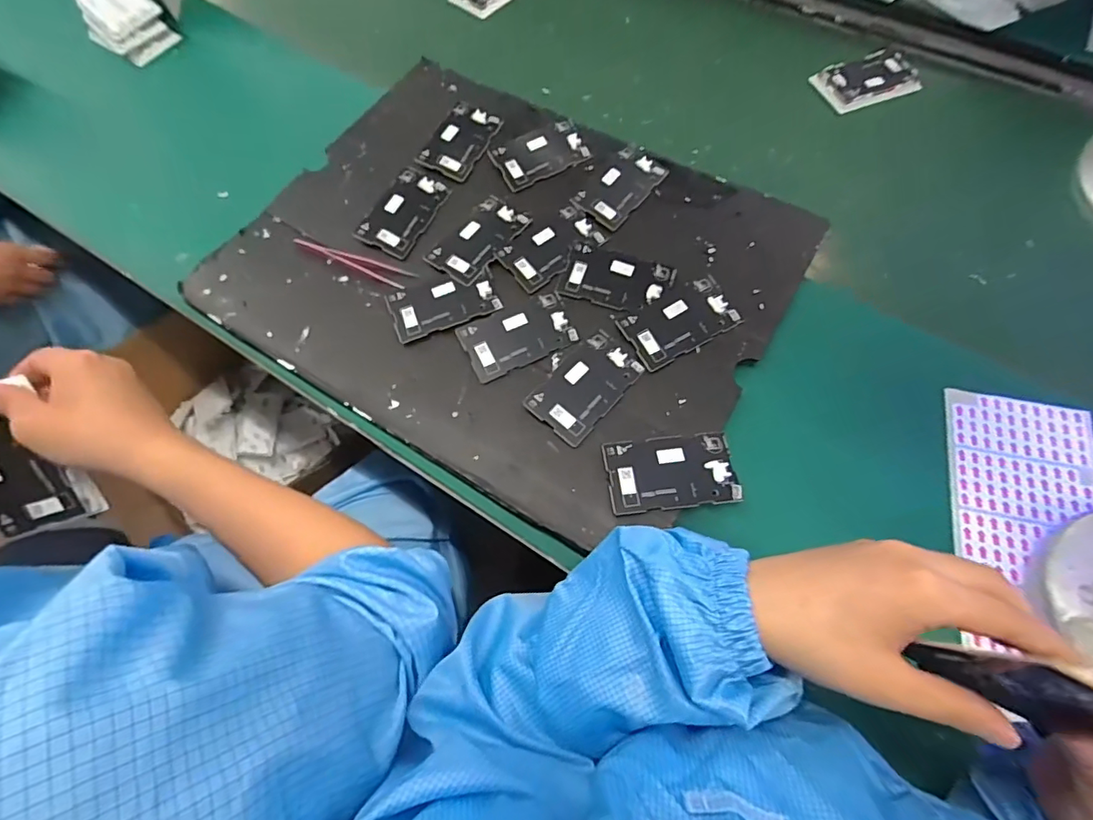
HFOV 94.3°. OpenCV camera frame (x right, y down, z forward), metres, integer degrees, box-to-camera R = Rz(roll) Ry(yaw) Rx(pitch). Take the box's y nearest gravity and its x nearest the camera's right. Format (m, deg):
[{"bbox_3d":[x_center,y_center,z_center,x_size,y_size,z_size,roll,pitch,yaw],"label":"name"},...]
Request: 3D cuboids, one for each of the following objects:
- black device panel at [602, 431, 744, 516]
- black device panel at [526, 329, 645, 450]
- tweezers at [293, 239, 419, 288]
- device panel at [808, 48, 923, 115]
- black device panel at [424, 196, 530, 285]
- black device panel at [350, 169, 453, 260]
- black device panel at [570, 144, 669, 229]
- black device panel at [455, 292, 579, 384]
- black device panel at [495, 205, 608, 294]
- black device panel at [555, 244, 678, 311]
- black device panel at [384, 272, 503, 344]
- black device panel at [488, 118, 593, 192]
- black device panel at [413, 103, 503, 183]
[{"bbox_3d":[0.097,0.049,0.395,0.097,0.009,0.056,-8,67,0],"label":"black device panel"},{"bbox_3d":[0.033,-0.020,0.429,0.056,0.007,0.094,37,74,17],"label":"black device panel"},{"bbox_3d":[-0.188,-0.144,0.493,0.133,0.004,0.020,21,70,12],"label":"tweezers"},{"bbox_3d":[0.375,-0.385,0.588,0.114,0.014,0.068,-18,68,-8],"label":"device panel"},{"bbox_3d":[-0.066,-0.166,0.492,0.054,0.007,0.095,36,74,16],"label":"black device panel"},{"bbox_3d":[-0.145,-0.201,0.511,0.060,0.004,0.097,24,71,13],"label":"black device panel"},{"bbox_3d":[0.075,-0.228,0.516,0.056,0.008,0.099,35,73,16],"label":"black device panel"},{"bbox_3d":[-0.026,-0.068,0.452,0.096,0.005,0.057,-24,68,-7],"label":"black device panel"},{"bbox_3d":[0.005,-0.158,0.487,0.098,0.006,0.056,-33,69,-10],"label":"black device panel"},{"bbox_3d":[0.066,-0.122,0.470,0.095,0.009,0.058,18,70,11],"label":"black device panel"},{"bbox_3d":[-0.094,-0.099,0.467,0.097,0.005,0.052,-19,67,-4],"label":"black device panel"},{"bbox_3d":[-0.007,-0.273,0.535,0.096,0.008,0.059,-30,69,-9],"label":"black device panel"},{"bbox_3d":[-0.093,-0.290,0.548,0.056,0.007,0.097,24,71,13],"label":"black device panel"}]

